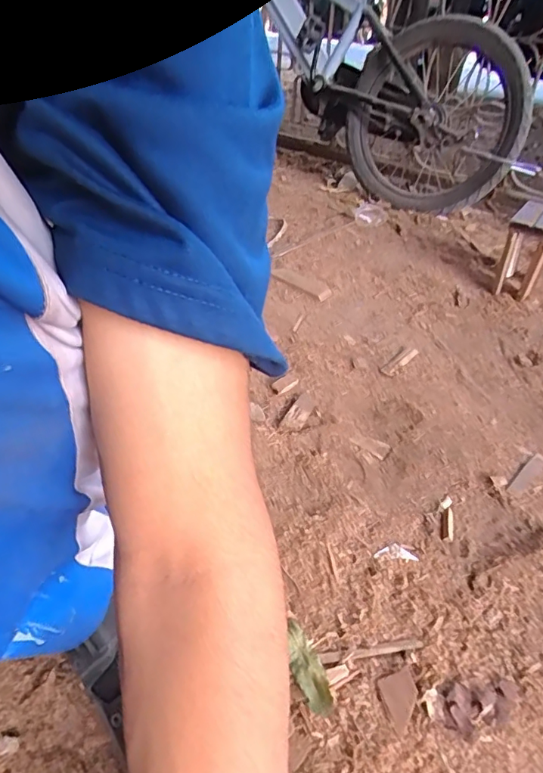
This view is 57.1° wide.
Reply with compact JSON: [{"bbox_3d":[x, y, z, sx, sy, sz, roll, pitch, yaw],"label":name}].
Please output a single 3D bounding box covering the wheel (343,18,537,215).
[{"bbox_3d":[0.444,-0.742,1.384,0.499,0.467,0.122,36,31,17],"label":"wheel"}]

